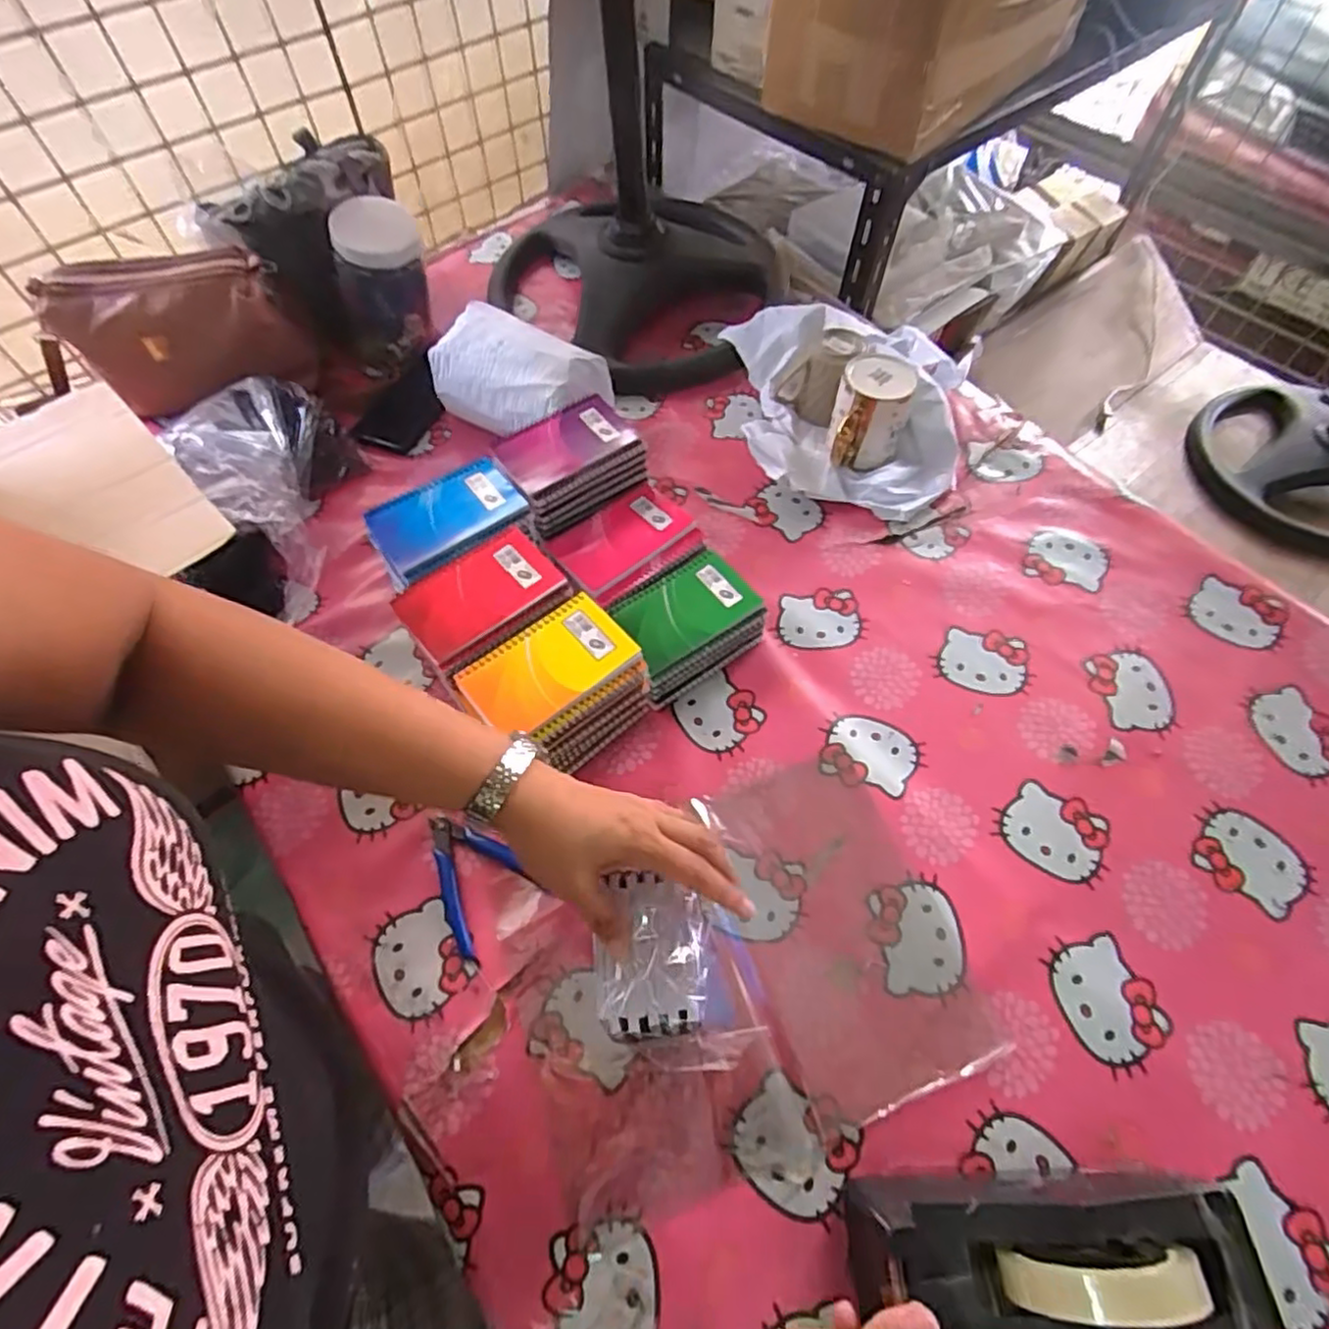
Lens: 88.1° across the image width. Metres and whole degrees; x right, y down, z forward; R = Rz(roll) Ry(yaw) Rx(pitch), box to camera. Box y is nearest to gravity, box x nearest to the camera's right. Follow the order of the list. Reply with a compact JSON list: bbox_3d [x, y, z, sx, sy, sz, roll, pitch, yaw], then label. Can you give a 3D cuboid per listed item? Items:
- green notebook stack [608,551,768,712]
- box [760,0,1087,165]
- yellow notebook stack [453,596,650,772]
[{"bbox_3d":[0.018,-0.037,0.660,0.133,0.050,0.103,-31,64,-16],"label":"green notebook stack"},{"bbox_3d":[0.327,-0.828,0.830,0.400,0.210,0.244,-41,67,-20],"label":"box"},{"bbox_3d":[-0.092,0.024,0.597,0.129,0.089,0.099,-40,67,-20],"label":"yellow notebook stack"}]

